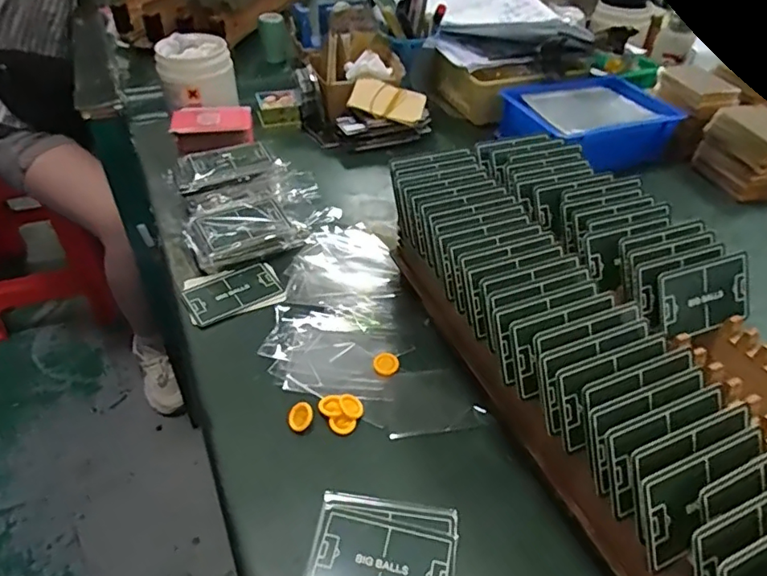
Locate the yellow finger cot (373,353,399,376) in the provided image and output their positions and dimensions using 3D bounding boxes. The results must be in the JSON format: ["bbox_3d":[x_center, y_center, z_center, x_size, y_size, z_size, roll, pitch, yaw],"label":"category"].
[{"bbox_3d":[0.002,0.063,0.441,0.021,0.004,0.021,1,42,-1],"label":"yellow finger cot"}]

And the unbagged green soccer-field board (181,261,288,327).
[{"bbox_3d":[-0.141,0.004,0.504,0.085,0.008,0.064,-15,45,-18],"label":"unbagged green soccer-field board"}]

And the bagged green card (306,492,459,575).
[{"bbox_3d":[0.000,0.163,0.331,0.087,0.004,0.068,9,43,8],"label":"bagged green card"}]

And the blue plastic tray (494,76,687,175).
[{"bbox_3d":[0.275,-0.223,0.714,0.197,0.056,0.159,-17,45,-19],"label":"blue plastic tray"}]

